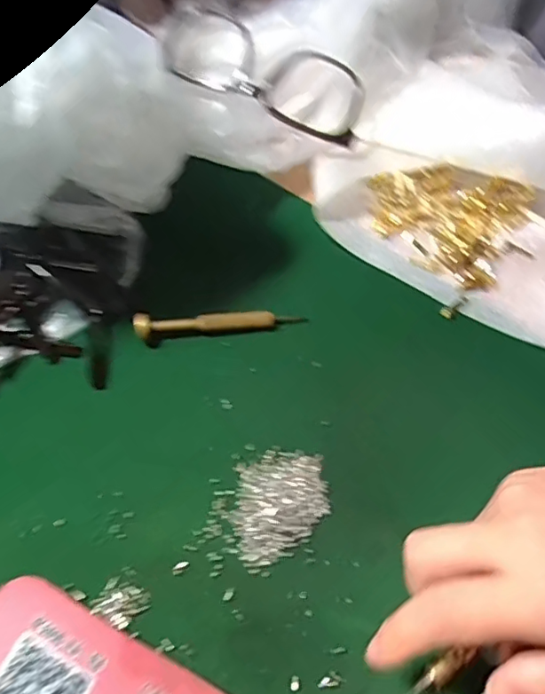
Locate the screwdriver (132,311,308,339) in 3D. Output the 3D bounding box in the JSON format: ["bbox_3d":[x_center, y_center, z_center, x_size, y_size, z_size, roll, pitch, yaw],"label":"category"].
[{"bbox_3d":[-0.029,-0.014,0.316,0.092,0.013,0.011,-5,65,-5],"label":"screwdriver"}]

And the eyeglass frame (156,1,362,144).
[{"bbox_3d":[-0.012,-0.171,0.354,0.146,0.028,0.051,28,66,10],"label":"eyeglass frame"}]

